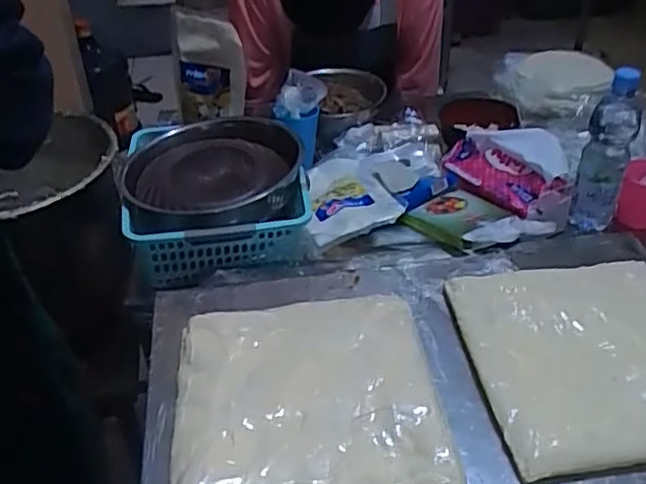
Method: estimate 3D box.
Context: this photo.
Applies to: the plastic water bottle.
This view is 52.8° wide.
[{"bbox_3d":[0.394,-0.131,0.901,0.061,0.230,0.077,13,40,19],"label":"plastic water bottle"}]

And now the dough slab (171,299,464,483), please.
[{"bbox_3d":[-0.017,0.144,0.618,0.238,0.021,0.245,-7,39,-5],"label":"dough slab"}]

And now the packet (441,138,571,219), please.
[{"bbox_3d":[0.253,-0.096,0.944,0.068,0.047,0.174,-32,46,-33],"label":"packet"}]

